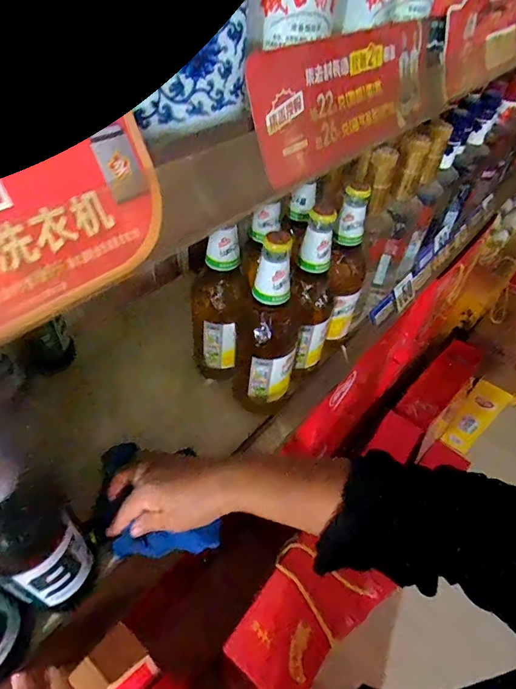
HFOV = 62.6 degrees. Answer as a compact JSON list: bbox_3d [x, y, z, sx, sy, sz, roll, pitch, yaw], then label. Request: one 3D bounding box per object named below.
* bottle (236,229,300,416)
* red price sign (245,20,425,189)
[{"bbox_3d":[0.012,-0.010,0.478,0.069,0.244,0.067,10,47,4],"label":"bottle"},{"bbox_3d":[0.062,-0.165,0.276,0.007,0.064,0.198,13,41,43],"label":"red price sign"}]

